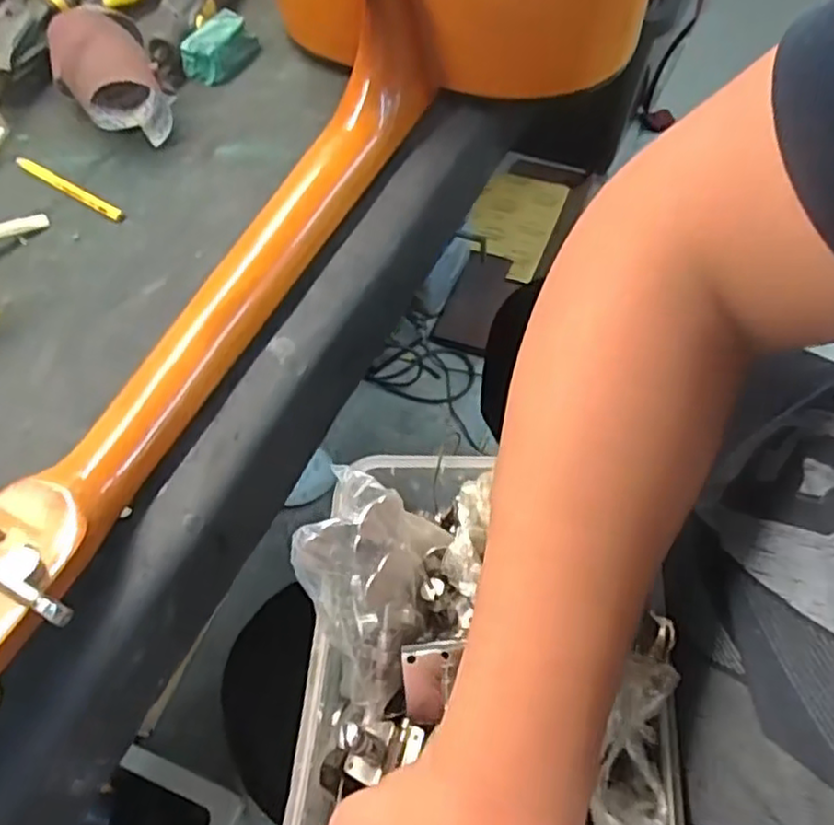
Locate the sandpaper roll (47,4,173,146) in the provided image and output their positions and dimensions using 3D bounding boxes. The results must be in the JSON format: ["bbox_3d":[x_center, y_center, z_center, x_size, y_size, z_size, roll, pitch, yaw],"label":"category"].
[{"bbox_3d":[-0.230,-0.256,0.497,0.068,0.053,0.151,-25,62,-11],"label":"sandpaper roll"}]

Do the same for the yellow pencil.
[{"bbox_3d":[-0.242,-0.156,0.467,0.109,0.006,0.011,30,65,16],"label":"yellow pencil"}]

